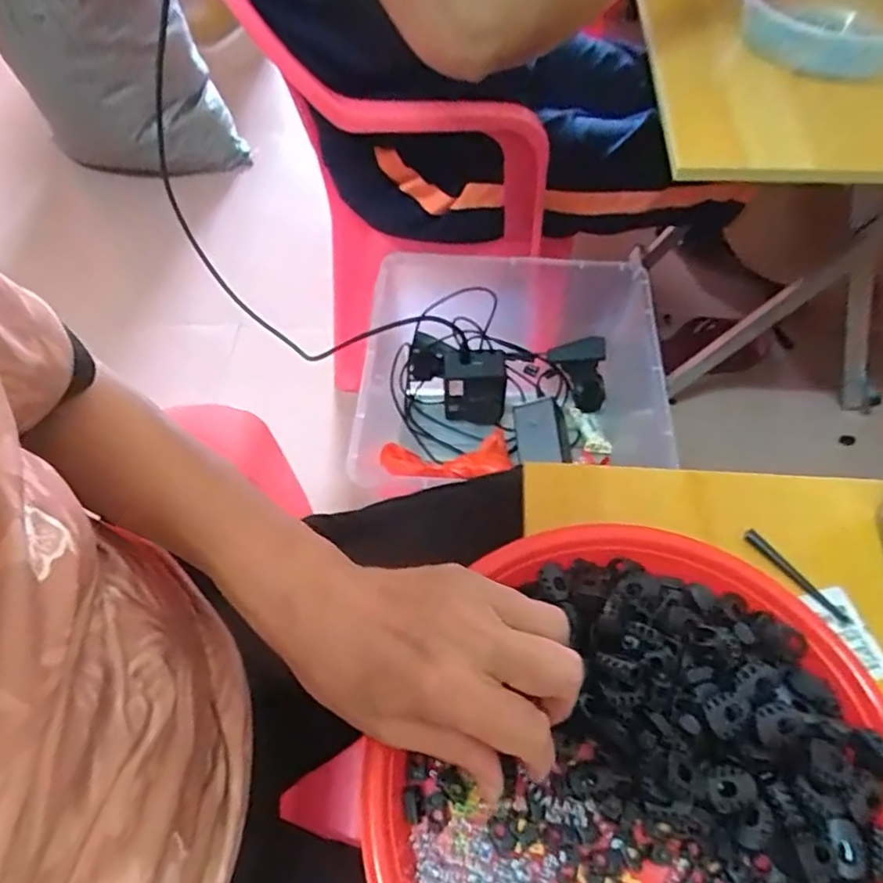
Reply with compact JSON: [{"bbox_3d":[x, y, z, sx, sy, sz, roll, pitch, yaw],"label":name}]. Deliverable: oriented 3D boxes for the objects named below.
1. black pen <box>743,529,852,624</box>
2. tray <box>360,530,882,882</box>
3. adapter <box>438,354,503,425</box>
[{"bbox_3d":[0.199,0.075,0.341,0.008,0.008,0.066,-37,64,-20],"label":"black pen"},{"bbox_3d":[0.097,0.158,0.270,0.219,0.035,0.236,-1,58,1],"label":"tray"},{"bbox_3d":[0.038,-0.063,0.727,0.074,0.077,0.055,5,58,4],"label":"adapter"}]

